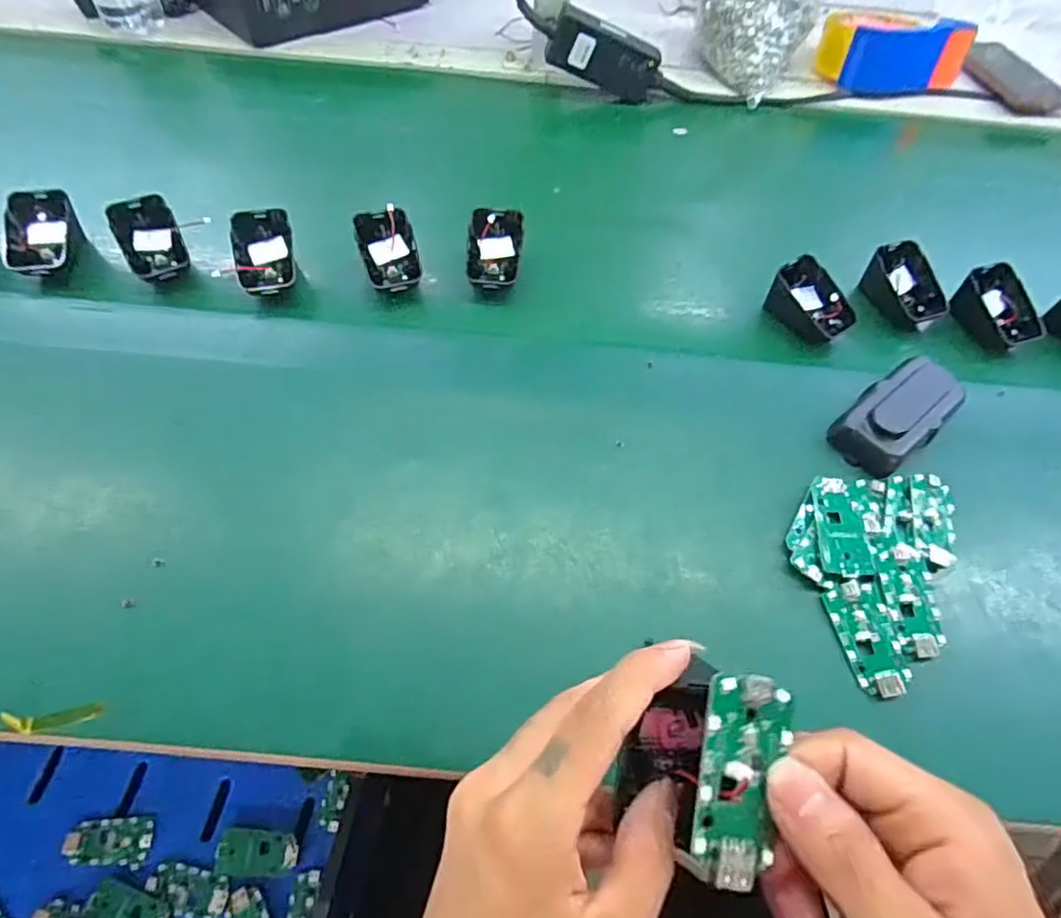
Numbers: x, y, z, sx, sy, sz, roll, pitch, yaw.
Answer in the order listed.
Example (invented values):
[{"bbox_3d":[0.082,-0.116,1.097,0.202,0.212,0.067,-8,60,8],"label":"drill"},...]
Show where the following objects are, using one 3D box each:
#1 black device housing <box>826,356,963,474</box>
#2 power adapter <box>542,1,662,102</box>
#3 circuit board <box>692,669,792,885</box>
[{"bbox_3d":[0.258,-0.033,0.431,0.106,0.019,0.051,-37,67,-24],"label":"black device housing"},{"bbox_3d":[0.077,-0.421,0.644,0.116,0.058,0.029,16,55,-19],"label":"power adapter"},{"bbox_3d":[0.071,0.106,0.206,0.030,0.009,0.064,12,77,4],"label":"circuit board"}]

